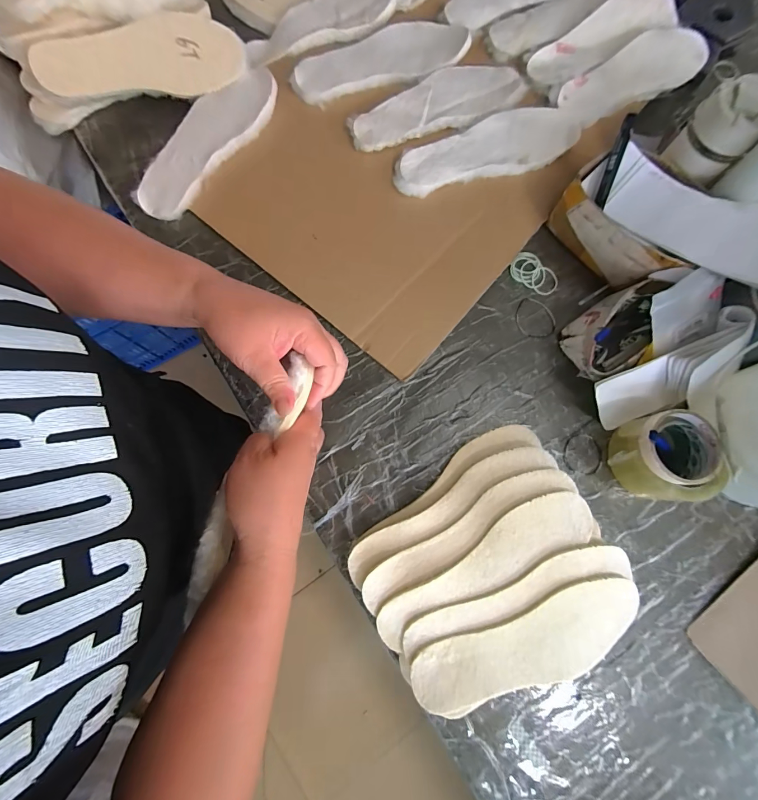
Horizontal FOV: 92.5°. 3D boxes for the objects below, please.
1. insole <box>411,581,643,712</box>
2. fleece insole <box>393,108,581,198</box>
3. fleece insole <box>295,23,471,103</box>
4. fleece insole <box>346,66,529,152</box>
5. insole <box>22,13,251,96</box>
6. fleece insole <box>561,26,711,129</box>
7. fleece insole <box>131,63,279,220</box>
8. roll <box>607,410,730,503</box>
[{"bbox_3d":[0.168,0.272,0.395,0.264,0.012,0.083,-18,86,-7],"label":"insole"},{"bbox_3d":[0.164,-0.380,0.552,0.291,0.017,0.093,-20,79,-6],"label":"fleece insole"},{"bbox_3d":[0.001,-0.547,0.576,0.281,0.015,0.104,-14,78,-5],"label":"fleece insole"},{"bbox_3d":[0.092,-0.459,0.563,0.278,0.011,0.103,-28,79,-7],"label":"fleece insole"},{"bbox_3d":[-0.345,-0.497,0.531,0.278,0.014,0.089,-14,111,-9],"label":"insole"},{"bbox_3d":[0.412,-0.526,0.579,0.263,0.019,0.093,-27,91,-2],"label":"fleece insole"},{"bbox_3d":[-0.260,-0.392,0.541,0.096,0.016,0.280,35,81,4],"label":"fleece insole"},{"bbox_3d":[0.353,0.072,0.444,0.096,0.072,0.099,0,77,-2],"label":"roll"}]

